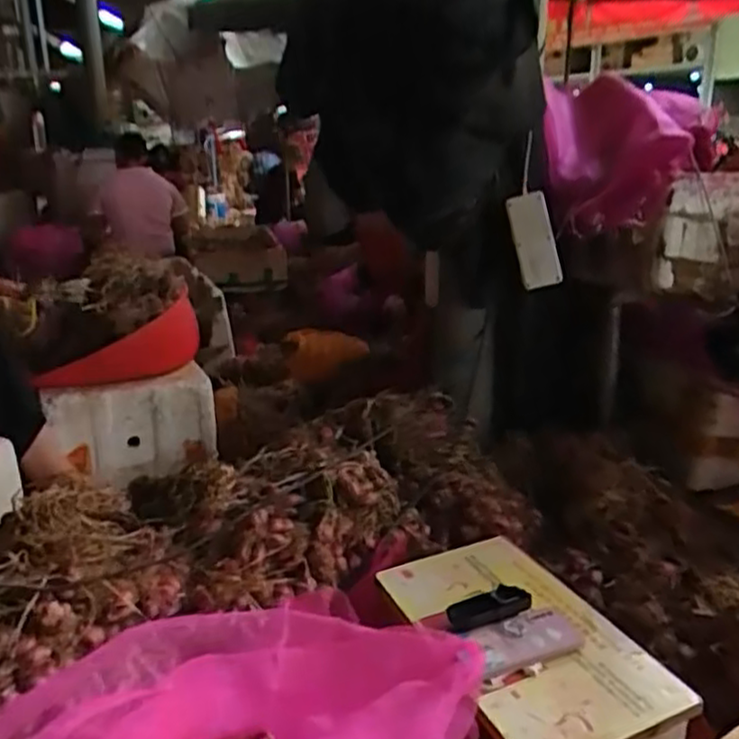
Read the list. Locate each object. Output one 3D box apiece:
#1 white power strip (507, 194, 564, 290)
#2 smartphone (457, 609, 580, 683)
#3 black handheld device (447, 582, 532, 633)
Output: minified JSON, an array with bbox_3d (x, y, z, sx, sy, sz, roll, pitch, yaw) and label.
[{"bbox_3d":[0.318,-0.246,1.375,0.079,0.179,0.029,-7,19,23],"label":"white power strip"},{"bbox_3d":[0.195,0.332,0.879,0.146,0.015,0.073,-5,30,-21],"label":"smartphone"},{"bbox_3d":[0.154,0.308,0.925,0.107,0.027,0.041,-20,18,6],"label":"black handheld device"}]

